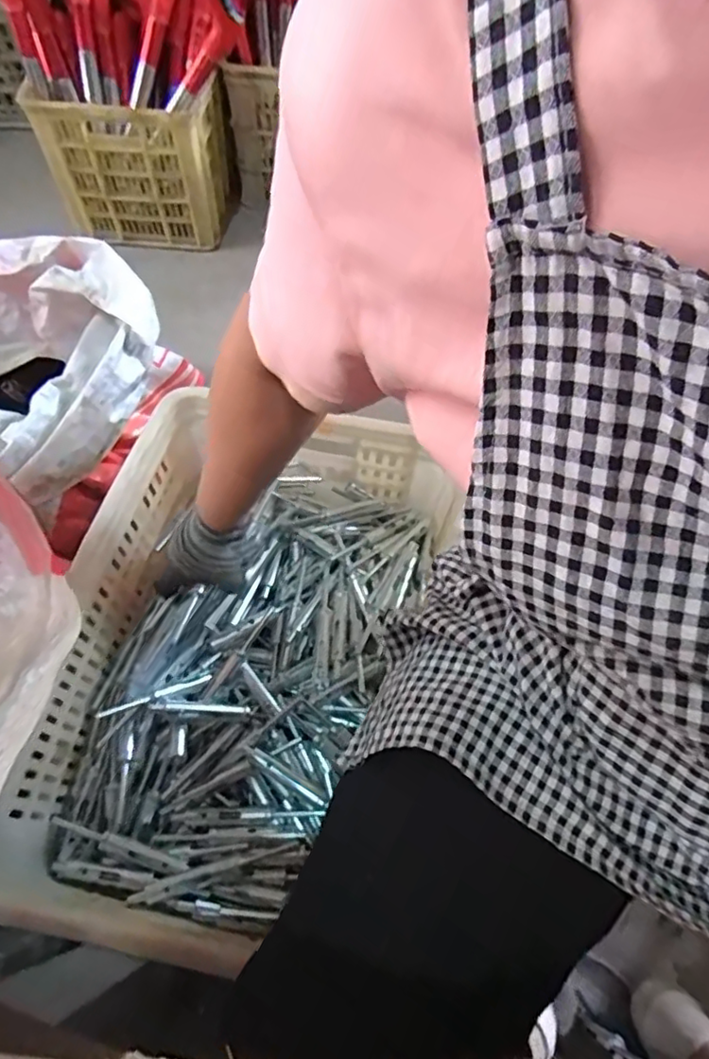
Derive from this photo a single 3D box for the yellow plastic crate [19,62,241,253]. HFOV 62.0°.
[{"bbox_3d":[-0.395,-0.693,1.115,0.306,0.250,0.179,6,63,-1],"label":"yellow plastic crate"}]

